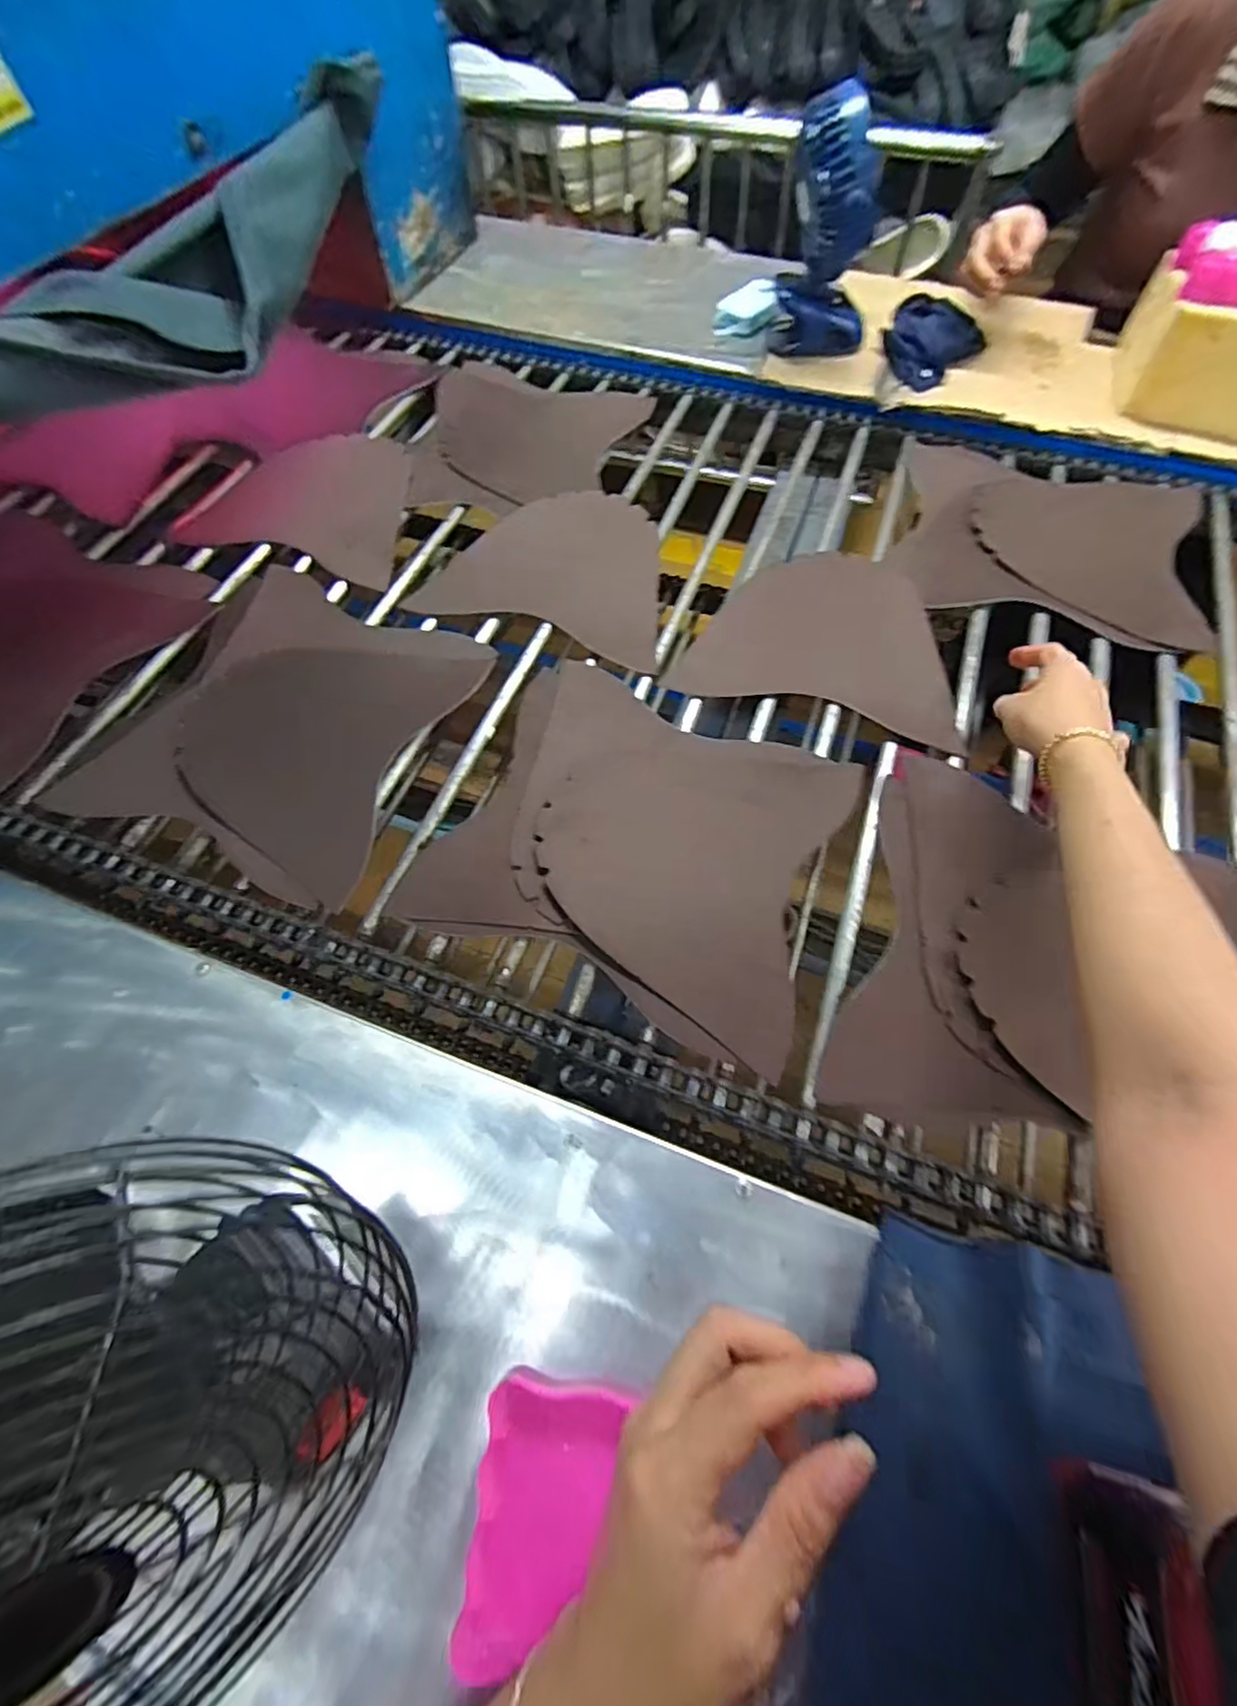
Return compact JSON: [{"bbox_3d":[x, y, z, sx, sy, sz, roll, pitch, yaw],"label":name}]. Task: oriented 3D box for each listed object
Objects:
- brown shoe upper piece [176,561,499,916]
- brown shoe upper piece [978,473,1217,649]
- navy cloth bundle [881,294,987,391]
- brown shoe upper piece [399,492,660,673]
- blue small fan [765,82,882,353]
[{"bbox_3d":[-0.286,-0.124,0.577,0.259,0.013,0.288,19,66,10],"label":"brown shoe upper piece"},{"bbox_3d":[0.490,-0.324,0.674,0.220,0.020,0.216,17,64,9],"label":"brown shoe upper piece"},{"bbox_3d":[0.389,-0.642,0.801,0.113,0.038,0.139,28,66,14],"label":"navy cloth bundle"},{"bbox_3d":[-0.050,-0.296,0.662,0.243,0.008,0.214,18,66,11],"label":"brown shoe upper piece"},{"bbox_3d":[0.244,-0.697,0.731,0.118,0.211,0.101,14,63,8],"label":"blue small fan"}]

